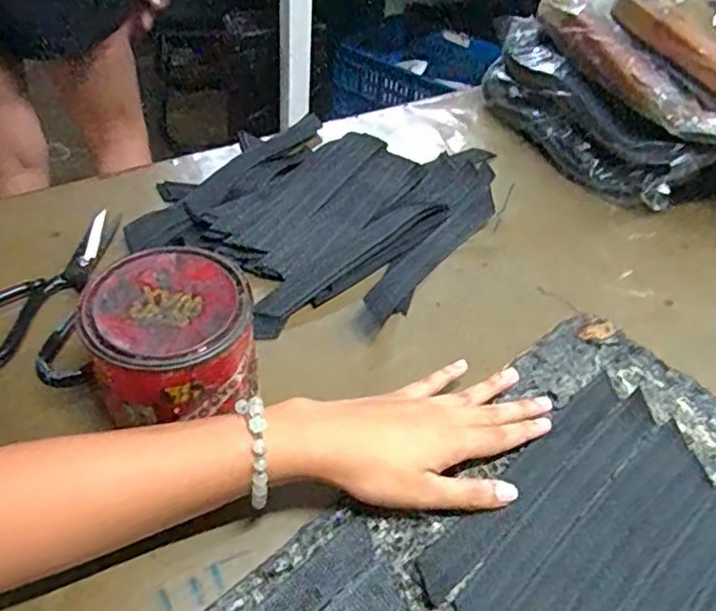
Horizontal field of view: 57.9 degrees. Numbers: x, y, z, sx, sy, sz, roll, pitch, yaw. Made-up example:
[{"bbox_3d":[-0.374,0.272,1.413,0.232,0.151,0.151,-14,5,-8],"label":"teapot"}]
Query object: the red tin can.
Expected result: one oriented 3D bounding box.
[{"bbox_3d":[-0.119,0.025,0.424,0.096,0.081,0.100,3,45,-3],"label":"red tin can"}]

